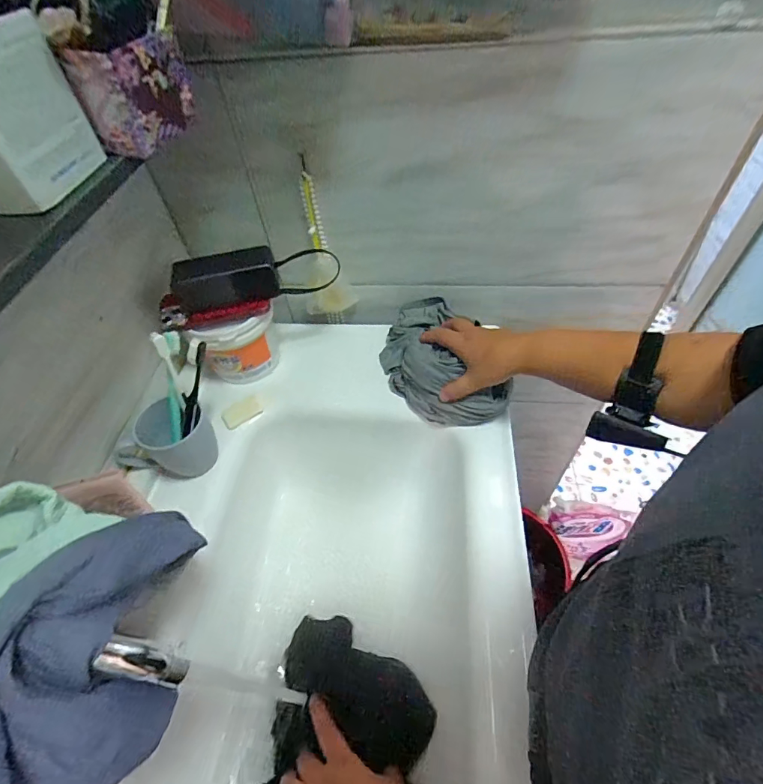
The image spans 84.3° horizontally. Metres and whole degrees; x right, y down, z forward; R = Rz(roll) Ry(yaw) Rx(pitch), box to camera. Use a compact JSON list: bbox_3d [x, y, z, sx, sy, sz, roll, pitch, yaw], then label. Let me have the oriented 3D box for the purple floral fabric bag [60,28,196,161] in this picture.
[{"bbox_3d":[-0.202,-0.252,0.352,0.043,0.069,0.087,7,52,10],"label":"purple floral fabric bag"}]

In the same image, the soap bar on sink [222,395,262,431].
[{"bbox_3d":[-0.203,0.029,0.613,0.055,0.015,0.028,-31,55,-19],"label":"soap bar on sink"}]

